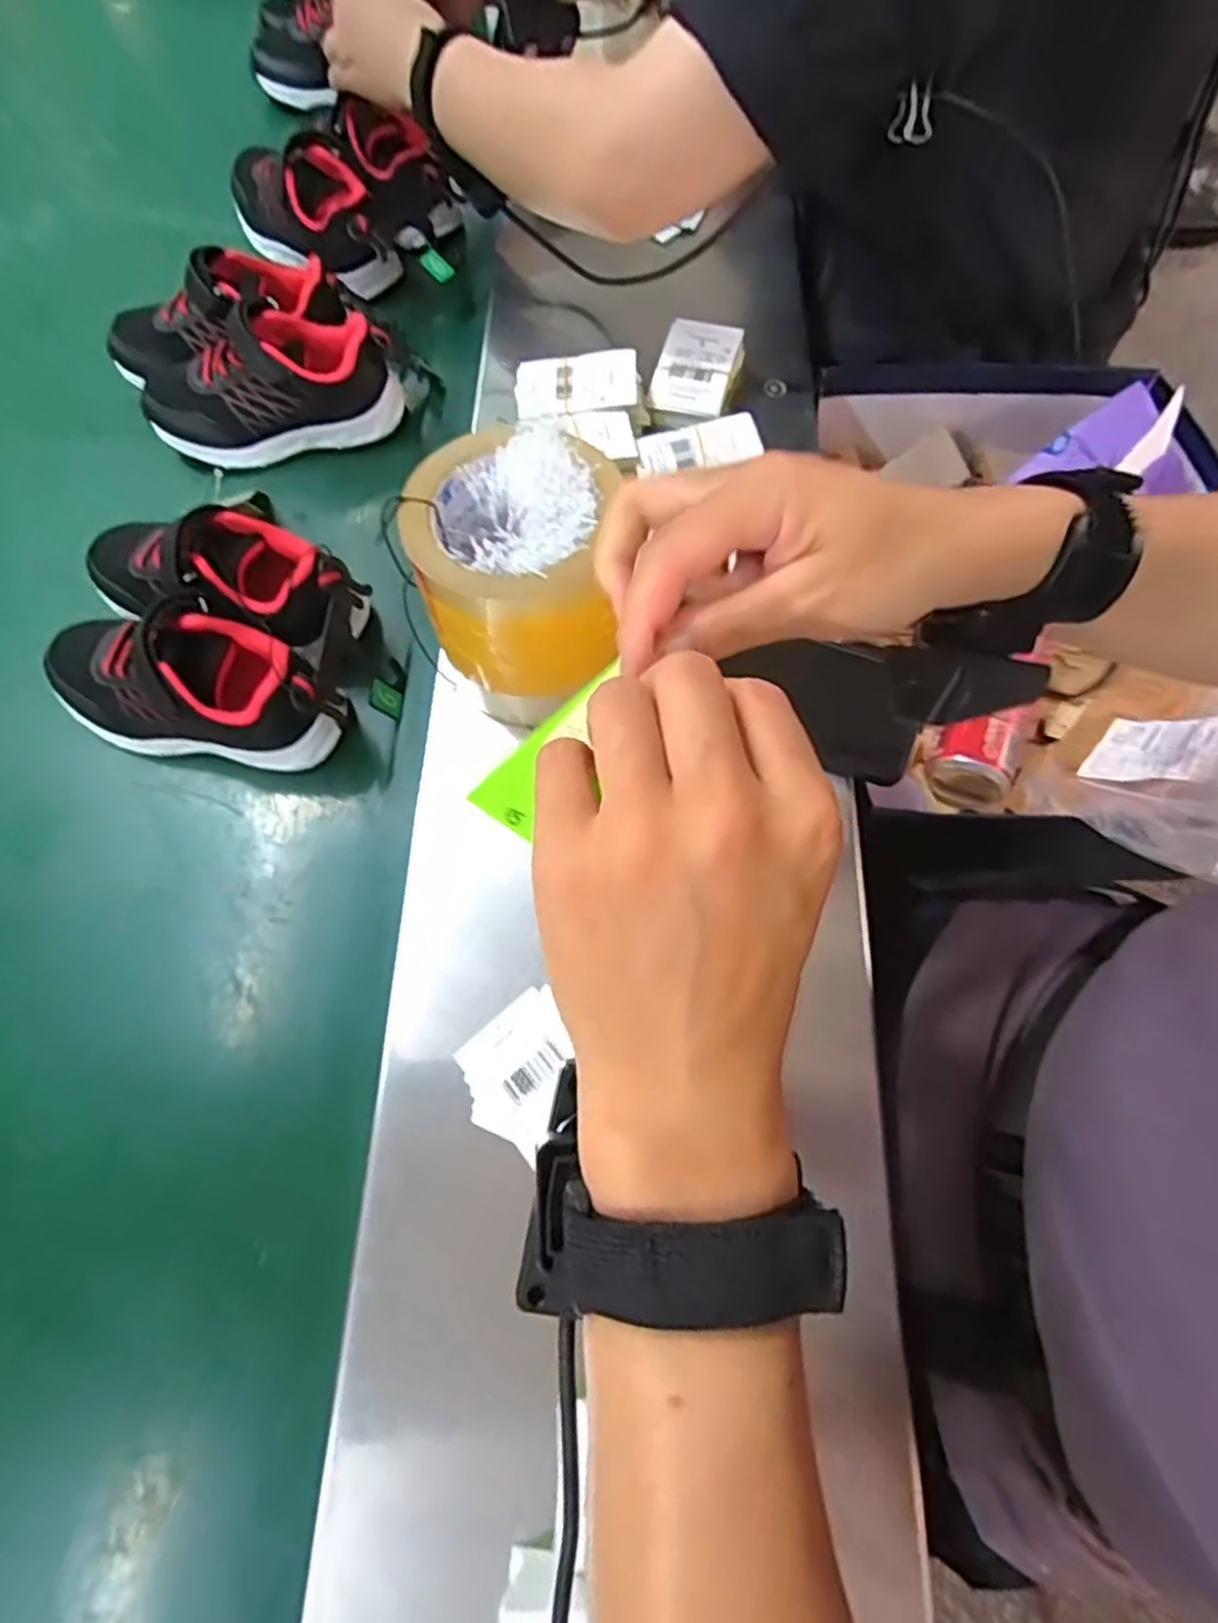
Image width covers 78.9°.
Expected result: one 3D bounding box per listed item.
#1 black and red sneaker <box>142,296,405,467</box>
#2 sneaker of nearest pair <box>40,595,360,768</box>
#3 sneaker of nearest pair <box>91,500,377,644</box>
[{"bbox_3d":[-0.239,-0.295,0.523,0.173,0.079,0.062,-18,67,-8],"label":"black and red sneaker"},{"bbox_3d":[-0.237,-0.073,0.431,0.174,0.075,0.063,9,66,4],"label":"sneaker of nearest pair"},{"bbox_3d":[-0.234,-0.141,0.455,0.183,0.080,0.067,19,67,9],"label":"sneaker of nearest pair"}]

